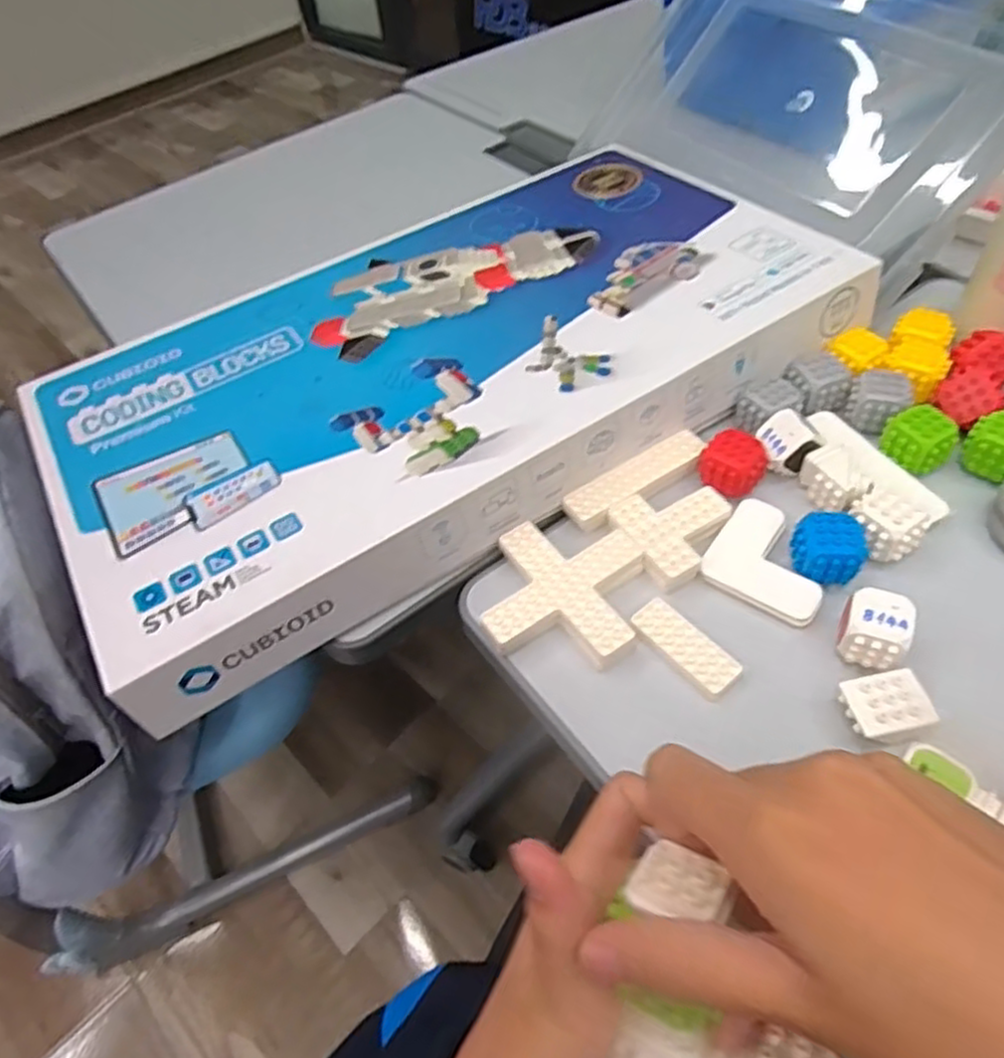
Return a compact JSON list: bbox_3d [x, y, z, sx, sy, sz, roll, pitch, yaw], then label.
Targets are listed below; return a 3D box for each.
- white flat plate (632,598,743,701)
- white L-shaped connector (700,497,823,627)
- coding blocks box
[{"bbox_3d":[0.101,0.065,0.400,0.027,0.007,0.065,-33,54,-19],"label":"white flat plate"},{"bbox_3d":[0.160,0.018,0.428,0.067,0.011,0.063,27,58,25],"label":"white L-shaped connector"},{"bbox_3d":[-0.043,-0.133,0.515,0.534,0.049,0.305,-27,56,-16],"label":"coding blocks box"}]

